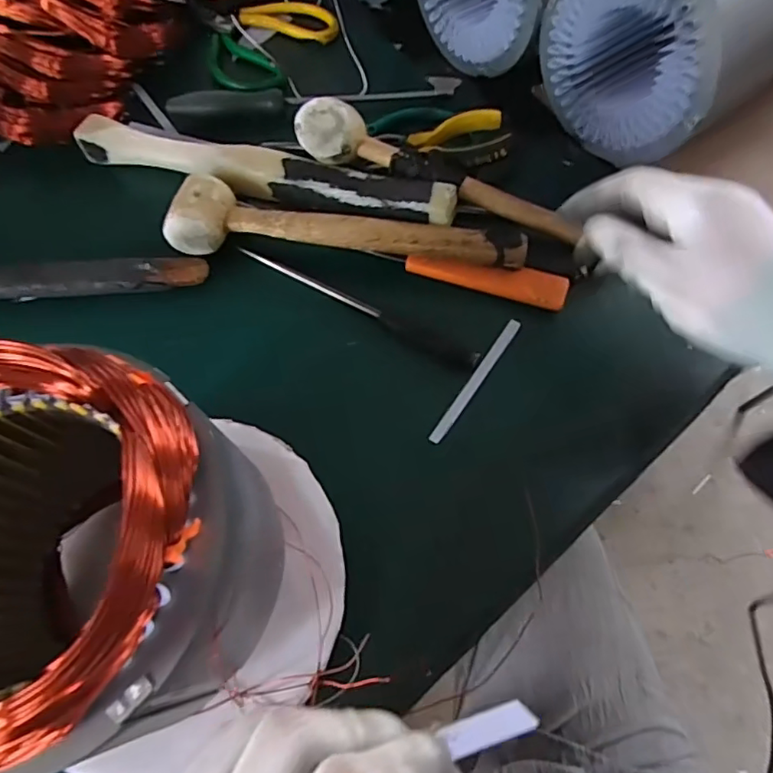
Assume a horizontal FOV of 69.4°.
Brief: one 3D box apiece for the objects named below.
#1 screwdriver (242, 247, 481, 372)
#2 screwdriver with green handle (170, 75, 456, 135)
[{"bbox_3d":[-0.023,-0.057,0.421,0.197,0.013,0.018,24,67,12],"label":"screwdriver"},{"bbox_3d":[-0.067,-0.266,0.520,0.264,0.024,0.032,-9,65,-4],"label":"screwdriver with green handle"}]

